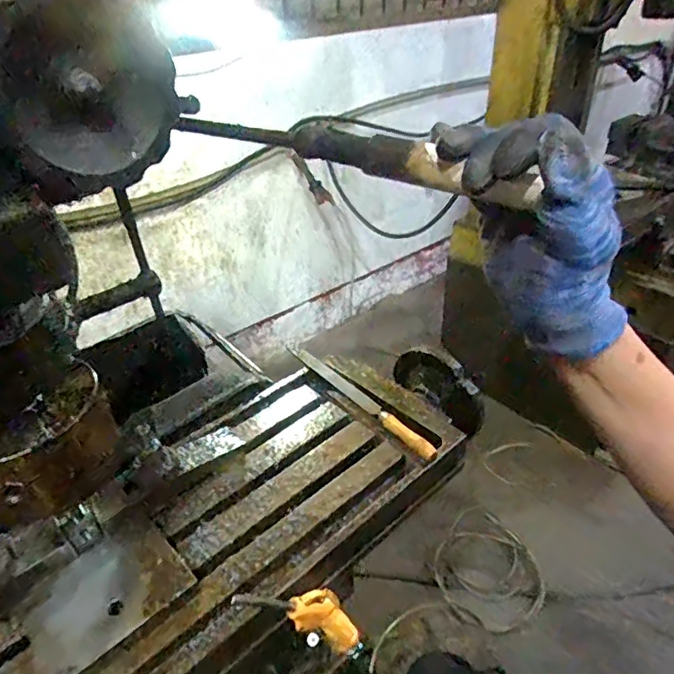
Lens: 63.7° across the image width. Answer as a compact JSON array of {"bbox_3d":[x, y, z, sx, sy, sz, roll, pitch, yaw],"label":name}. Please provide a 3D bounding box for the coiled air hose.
[{"bbox_3d":[0.404,0.620,1.436,0.277,0.043,0.300,-2,35,1],"label":"coiled air hose"}]

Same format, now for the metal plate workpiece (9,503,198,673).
[{"bbox_3d":[-0.210,0.229,0.490,0.105,0.019,0.130,28,45,37],"label":"metal plate workpiece"}]

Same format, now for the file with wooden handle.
[{"bbox_3d":[0.032,0.080,0.703,0.021,0.027,0.259,-26,41,-29],"label":"file with wooden handle"}]

